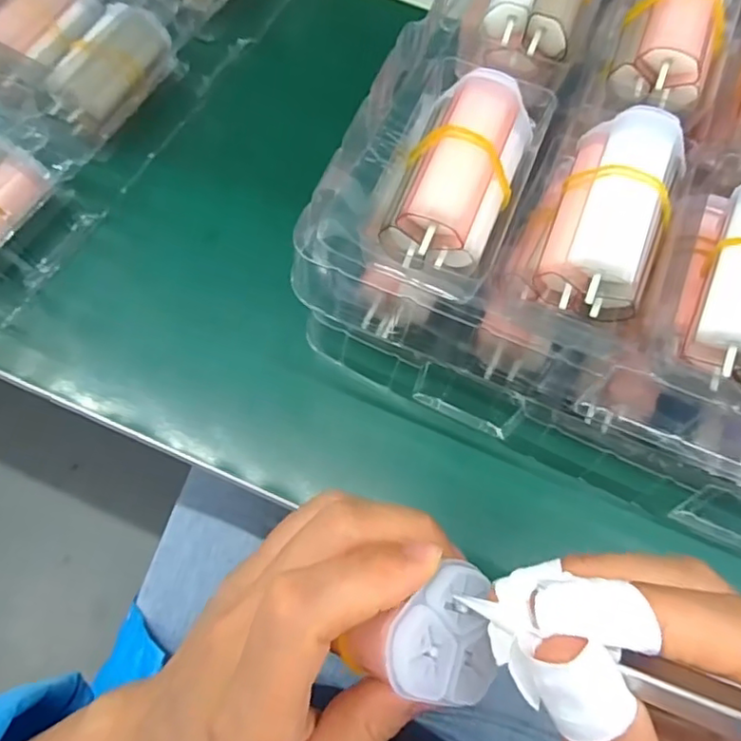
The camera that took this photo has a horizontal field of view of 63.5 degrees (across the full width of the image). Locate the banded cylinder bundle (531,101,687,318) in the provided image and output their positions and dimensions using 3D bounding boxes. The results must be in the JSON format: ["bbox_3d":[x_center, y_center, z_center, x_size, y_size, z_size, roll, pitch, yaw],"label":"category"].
[{"bbox_3d":[0.082,-0.051,0.201,0.038,0.026,0.071,19,70,5],"label":"banded cylinder bundle"}]

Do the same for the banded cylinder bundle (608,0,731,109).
[{"bbox_3d":[0.118,-0.135,0.232,0.035,0.026,0.060,19,70,5],"label":"banded cylinder bundle"}]

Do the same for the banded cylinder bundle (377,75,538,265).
[{"bbox_3d":[0.031,-0.066,0.201,0.033,0.023,0.070,22,71,6],"label":"banded cylinder bundle"}]

